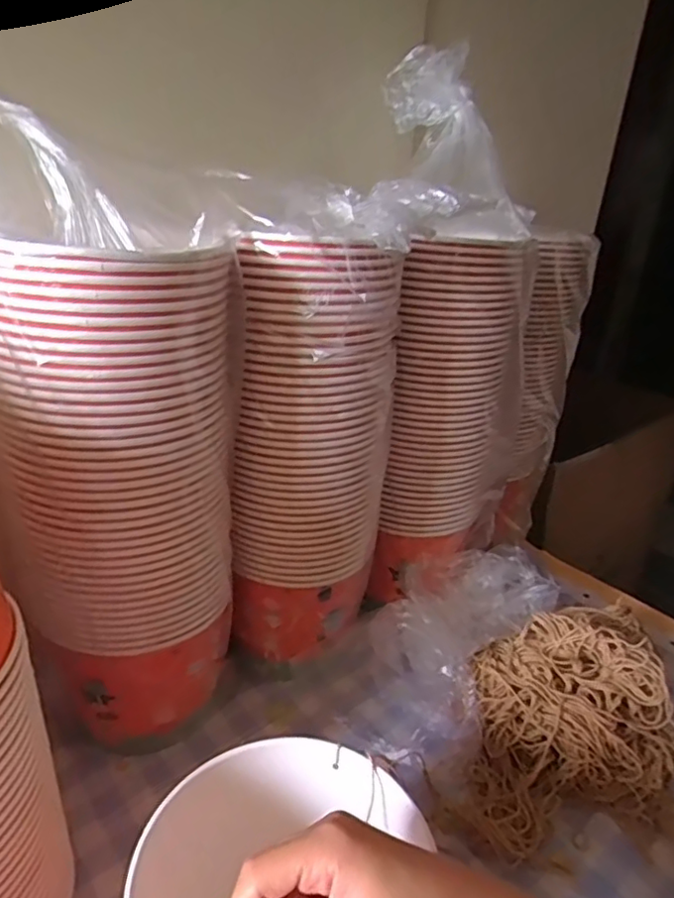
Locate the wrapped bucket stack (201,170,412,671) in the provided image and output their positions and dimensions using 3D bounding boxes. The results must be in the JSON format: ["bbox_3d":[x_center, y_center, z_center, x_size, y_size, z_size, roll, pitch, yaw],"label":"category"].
[{"bbox_3d":[-0.019,-0.006,0.528,0.132,0.414,0.137,8,26,10],"label":"wrapped bucket stack"}]

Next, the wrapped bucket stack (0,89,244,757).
[{"bbox_3d":[-0.162,0.021,0.434,0.150,0.454,0.143,8,26,10],"label":"wrapped bucket stack"}]

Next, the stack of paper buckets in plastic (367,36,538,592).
[{"bbox_3d":[0.114,-0.092,0.578,0.161,0.484,0.132,6,25,6],"label":"stack of paper buckets in plastic"}]

